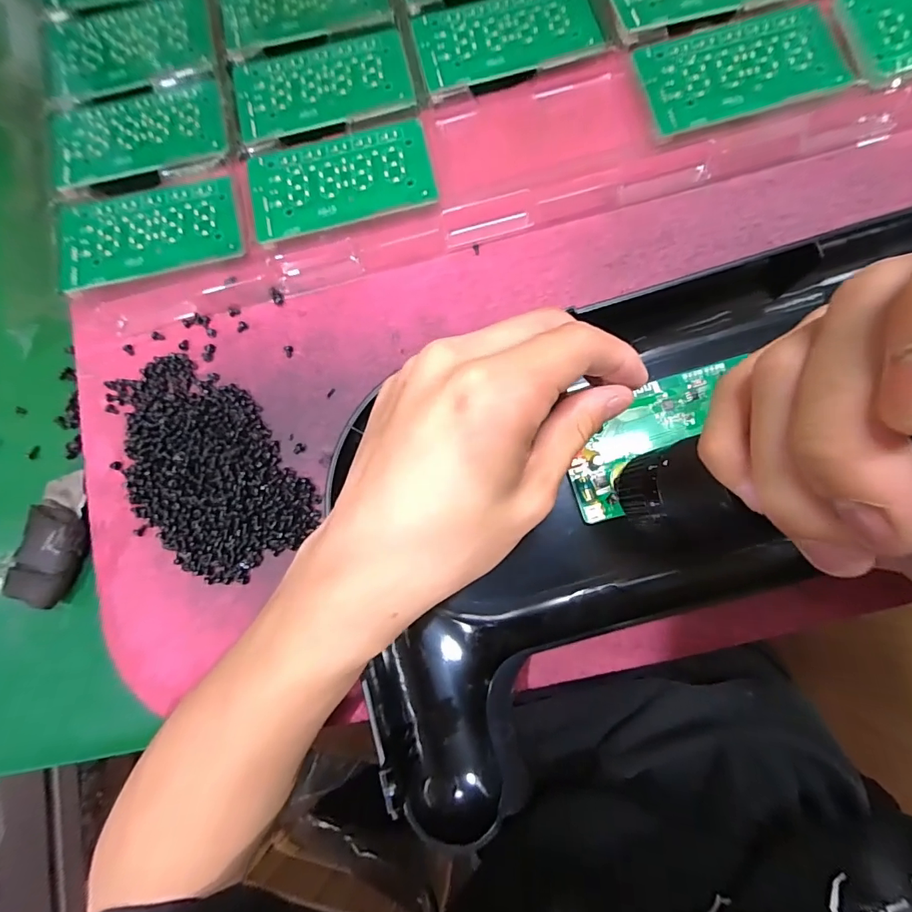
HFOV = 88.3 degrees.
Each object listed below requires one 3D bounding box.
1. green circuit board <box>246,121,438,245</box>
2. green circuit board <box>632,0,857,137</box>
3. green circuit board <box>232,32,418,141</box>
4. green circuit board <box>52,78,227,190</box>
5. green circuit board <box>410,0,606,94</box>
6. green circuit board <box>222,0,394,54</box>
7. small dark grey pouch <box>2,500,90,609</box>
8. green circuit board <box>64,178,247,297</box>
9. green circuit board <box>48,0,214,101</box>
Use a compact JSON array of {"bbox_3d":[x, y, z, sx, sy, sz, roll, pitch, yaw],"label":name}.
[{"bbox_3d":[-0.067,-0.161,0.273,0.105,0.006,0.058,-15,81,3],"label":"green circuit board"},{"bbox_3d":[0.158,-0.219,0.263,0.106,0.005,0.061,-15,81,3],"label":"green circuit board"},{"bbox_3d":[-0.081,-0.226,0.286,0.104,0.005,0.060,-12,81,4],"label":"green circuit board"},{"bbox_3d":[-0.195,-0.199,0.287,0.103,0.007,0.058,-13,81,3],"label":"green circuit board"},{"bbox_3d":[0.029,-0.255,0.281,0.103,0.005,0.060,-14,81,3],"label":"green circuit board"},{"bbox_3d":[-0.098,-0.297,0.305,0.106,0.004,0.062,-12,77,0],"label":"green circuit board"},{"bbox_3d":[-0.224,0.055,0.260,0.028,0.019,0.052,24,85,8],"label":"small dark grey pouch"},{"bbox_3d":[-0.179,-0.133,0.276,0.102,0.005,0.058,-12,77,-2],"label":"green circuit board"},{"bbox_3d":[-0.214,-0.270,0.307,0.104,0.005,0.062,-14,81,3],"label":"green circuit board"}]

